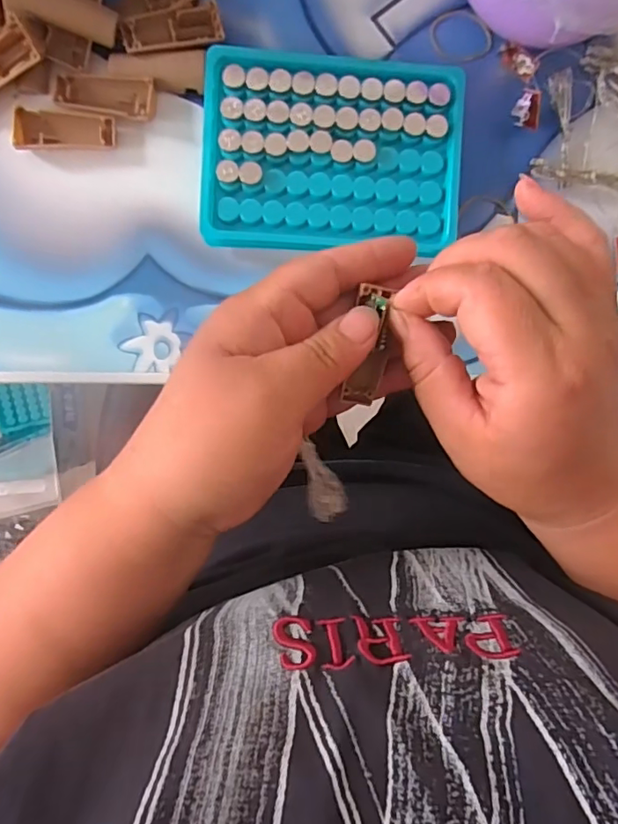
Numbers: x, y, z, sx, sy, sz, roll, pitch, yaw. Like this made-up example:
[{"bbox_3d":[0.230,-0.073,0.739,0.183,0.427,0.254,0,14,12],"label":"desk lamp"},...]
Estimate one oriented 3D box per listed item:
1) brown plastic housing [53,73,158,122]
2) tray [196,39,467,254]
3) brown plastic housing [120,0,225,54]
[{"bbox_3d":[-0.105,-0.165,0.279,0.050,0.007,0.020,6,92,-3],"label":"brown plastic housing"},{"bbox_3d":[0.013,-0.134,0.282,0.130,0.022,0.095,2,93,-3],"label":"tray"},{"bbox_3d":[-0.070,-0.197,0.275,0.049,0.008,0.020,-13,93,-2],"label":"brown plastic housing"}]

